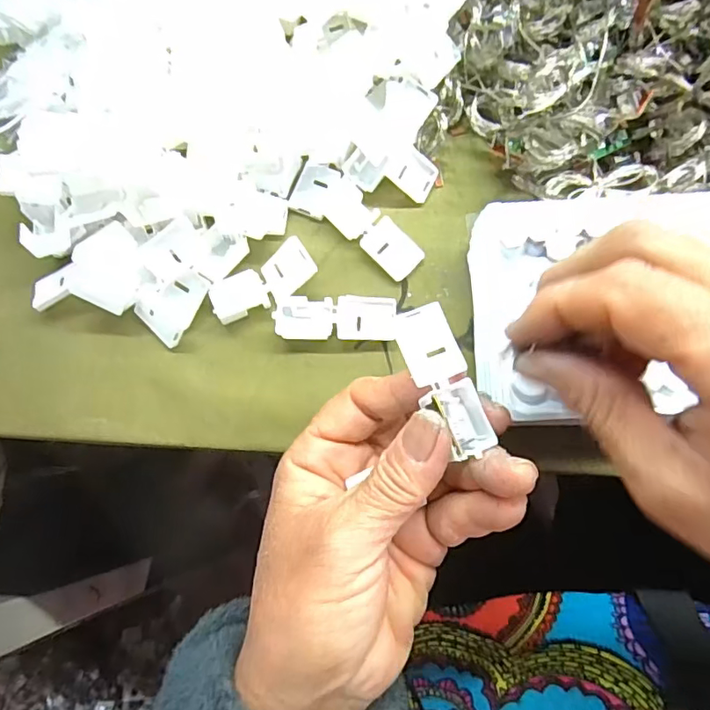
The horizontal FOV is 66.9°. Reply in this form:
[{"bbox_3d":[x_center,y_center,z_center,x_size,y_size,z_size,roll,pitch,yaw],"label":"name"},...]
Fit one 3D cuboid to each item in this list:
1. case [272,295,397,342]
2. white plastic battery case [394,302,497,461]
[{"bbox_3d":[-0.009,-0.017,0.254,0.056,0.010,0.021,1,78,2],"label":"case"},{"bbox_3d":[0.032,0.008,0.189,0.020,0.007,0.054,-22,78,-4],"label":"white plastic battery case"}]

